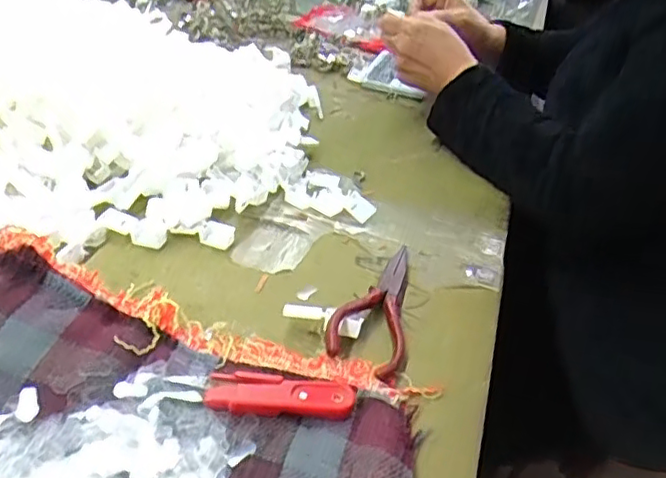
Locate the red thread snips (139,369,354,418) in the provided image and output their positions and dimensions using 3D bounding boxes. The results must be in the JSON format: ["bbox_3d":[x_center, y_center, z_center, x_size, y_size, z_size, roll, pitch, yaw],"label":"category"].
[{"bbox_3d":[-0.046,0.090,0.370,0.116,0.013,0.024,4,35,-4],"label":"red thread snips"}]

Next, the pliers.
[{"bbox_3d":[0.036,0.041,0.471,0.051,0.026,0.150,14,36,10],"label":"pliers"}]

